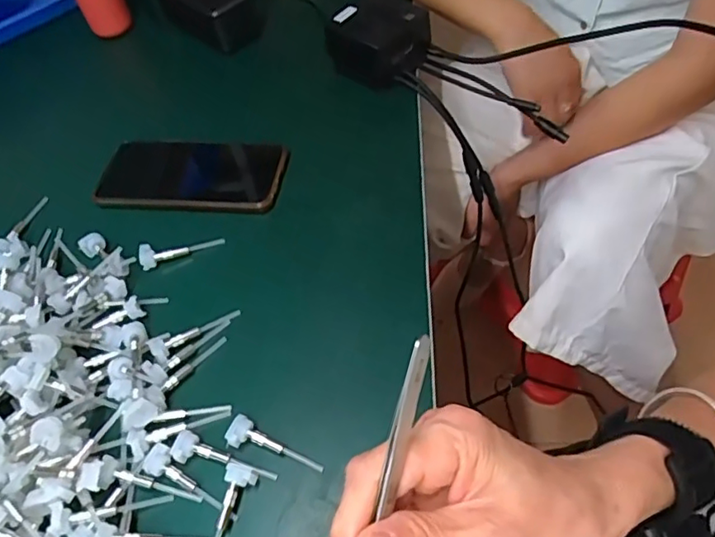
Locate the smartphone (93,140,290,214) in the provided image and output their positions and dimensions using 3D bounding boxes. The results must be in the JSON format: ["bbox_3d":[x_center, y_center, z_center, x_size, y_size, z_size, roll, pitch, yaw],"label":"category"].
[{"bbox_3d":[-0.148,-0.083,0.503,0.164,0.015,0.072,3,54,10],"label":"smartphone"}]

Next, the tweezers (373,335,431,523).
[{"bbox_3d":[0.012,0.089,0.223,0.007,0.014,0.133,14,101,15],"label":"tweezers"}]

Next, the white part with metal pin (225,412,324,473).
[{"bbox_3d":[-0.052,0.111,0.346,0.062,0.011,0.018,23,60,23],"label":"white part with metal pin"}]

